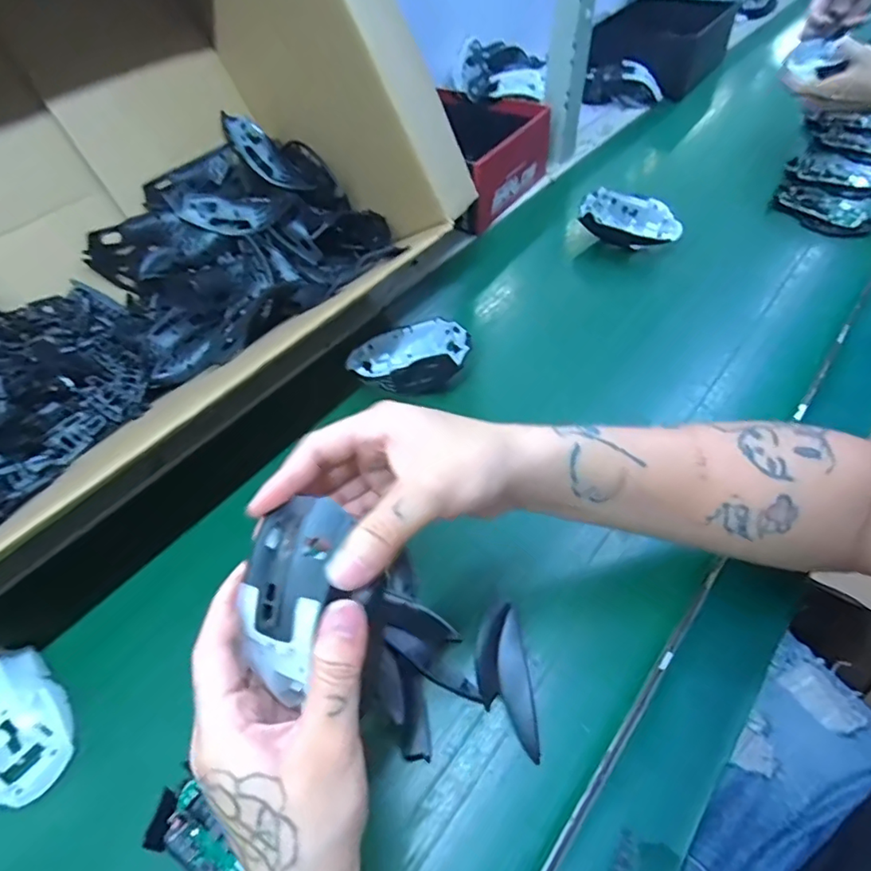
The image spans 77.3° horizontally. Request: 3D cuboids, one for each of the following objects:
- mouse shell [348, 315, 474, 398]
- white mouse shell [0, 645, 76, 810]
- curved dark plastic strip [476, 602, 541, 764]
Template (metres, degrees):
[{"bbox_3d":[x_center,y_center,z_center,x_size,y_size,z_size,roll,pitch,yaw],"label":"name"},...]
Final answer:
[{"bbox_3d":[-0.025,-0.076,0.514,0.111,0.037,0.071,0,52,4],"label":"mouse shell"},{"bbox_3d":[-0.273,0.175,0.334,0.101,0.035,0.066,34,61,26],"label":"white mouse shell"},{"bbox_3d":[0.043,0.151,0.344,0.030,0.015,0.091,-10,52,-4],"label":"curved dark plastic strip"}]

